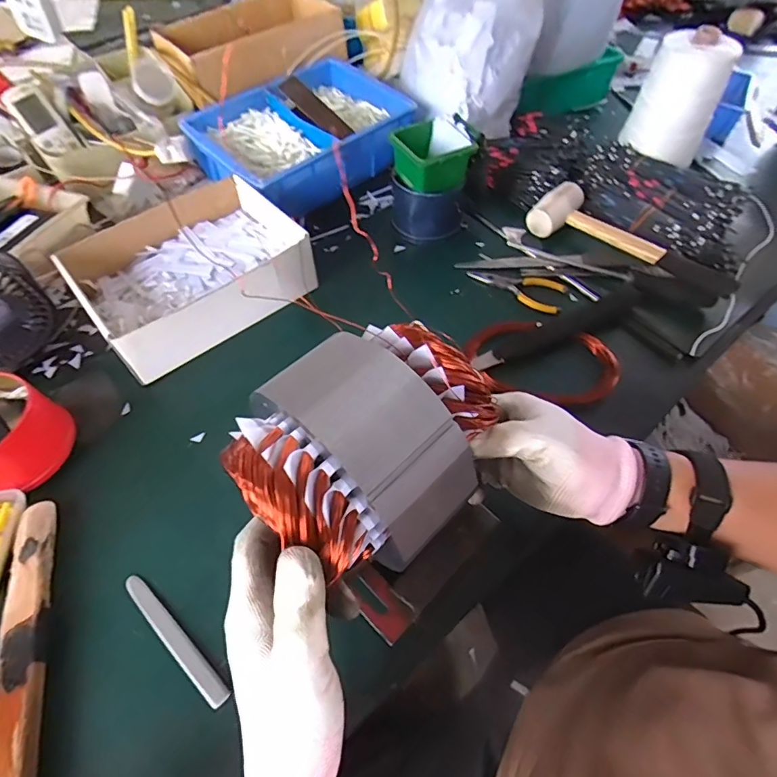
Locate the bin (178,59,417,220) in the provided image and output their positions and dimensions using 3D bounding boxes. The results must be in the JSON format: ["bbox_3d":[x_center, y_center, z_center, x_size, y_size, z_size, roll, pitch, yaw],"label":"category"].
[{"bbox_3d":[-0.132,-0.387,0.712,0.298,0.085,0.228,-38,64,-22],"label":"bin"}]

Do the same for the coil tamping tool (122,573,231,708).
[{"bbox_3d":[-0.171,0.197,0.369,0.129,0.004,0.016,36,63,22],"label":"coil tamping tool"}]

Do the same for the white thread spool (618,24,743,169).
[{"bbox_3d":[0.434,-0.433,0.694,0.111,0.166,0.108,0,56,0],"label":"white thread spool"}]

